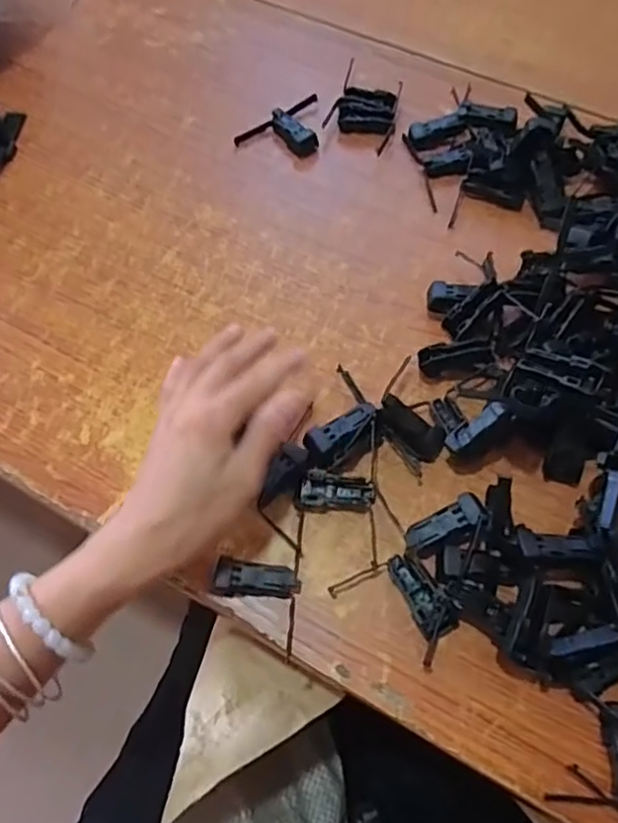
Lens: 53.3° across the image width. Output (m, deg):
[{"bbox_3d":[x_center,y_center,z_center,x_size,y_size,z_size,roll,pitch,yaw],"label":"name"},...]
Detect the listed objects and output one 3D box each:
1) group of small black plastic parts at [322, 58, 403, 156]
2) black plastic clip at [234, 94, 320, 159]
[{"bbox_3d":[0.050,-0.266,0.530,0.058,0.012,0.088,18,66,9],"label":"group of small black plastic parts"},{"bbox_3d":[-0.016,-0.237,0.518,0.083,0.013,0.049,-33,68,-14],"label":"black plastic clip"}]

